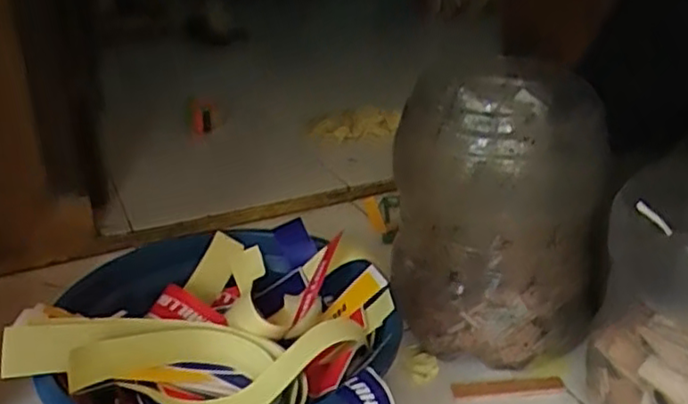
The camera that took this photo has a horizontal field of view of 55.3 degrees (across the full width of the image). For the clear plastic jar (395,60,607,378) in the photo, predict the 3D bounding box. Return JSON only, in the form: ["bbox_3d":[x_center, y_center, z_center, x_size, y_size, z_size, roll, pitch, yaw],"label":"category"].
[{"bbox_3d":[0.181,0.039,0.779,0.197,0.328,0.177,-11,27,-20],"label":"clear plastic jar"}]

